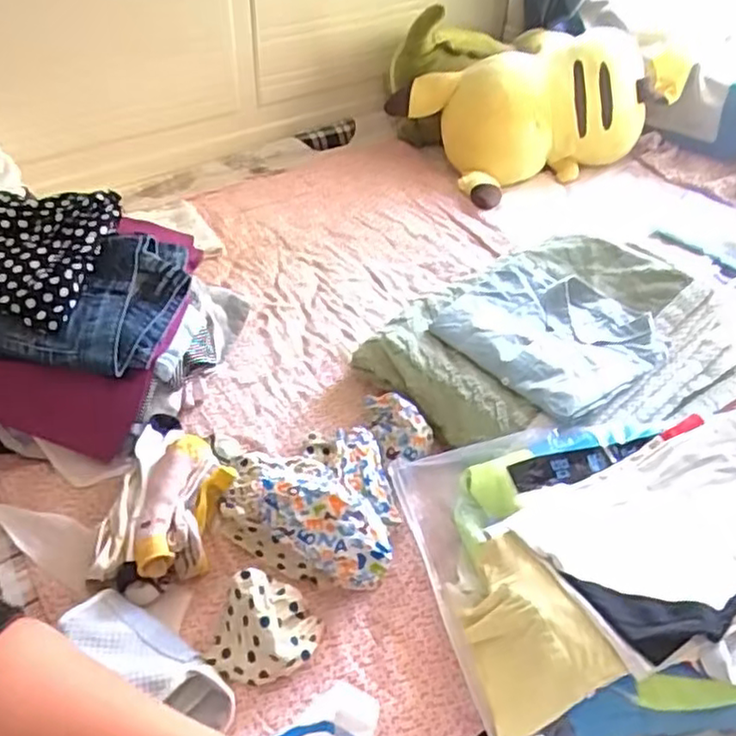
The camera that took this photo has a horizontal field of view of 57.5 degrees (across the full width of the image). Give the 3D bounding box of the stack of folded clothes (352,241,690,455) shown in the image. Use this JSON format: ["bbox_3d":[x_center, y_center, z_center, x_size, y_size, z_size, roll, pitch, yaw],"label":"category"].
[{"bbox_3d":[0.269,-0.058,1.035,0.488,0.089,0.326,-26,51,-28],"label":"stack of folded clothes"}]

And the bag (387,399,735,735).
[{"bbox_3d":[0.304,0.211,0.779,0.476,0.148,0.337,-3,44,-8],"label":"bag"}]

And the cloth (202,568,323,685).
[{"bbox_3d":[-0.112,0.284,0.729,0.107,0.066,0.104,27,48,22],"label":"cloth"}]

